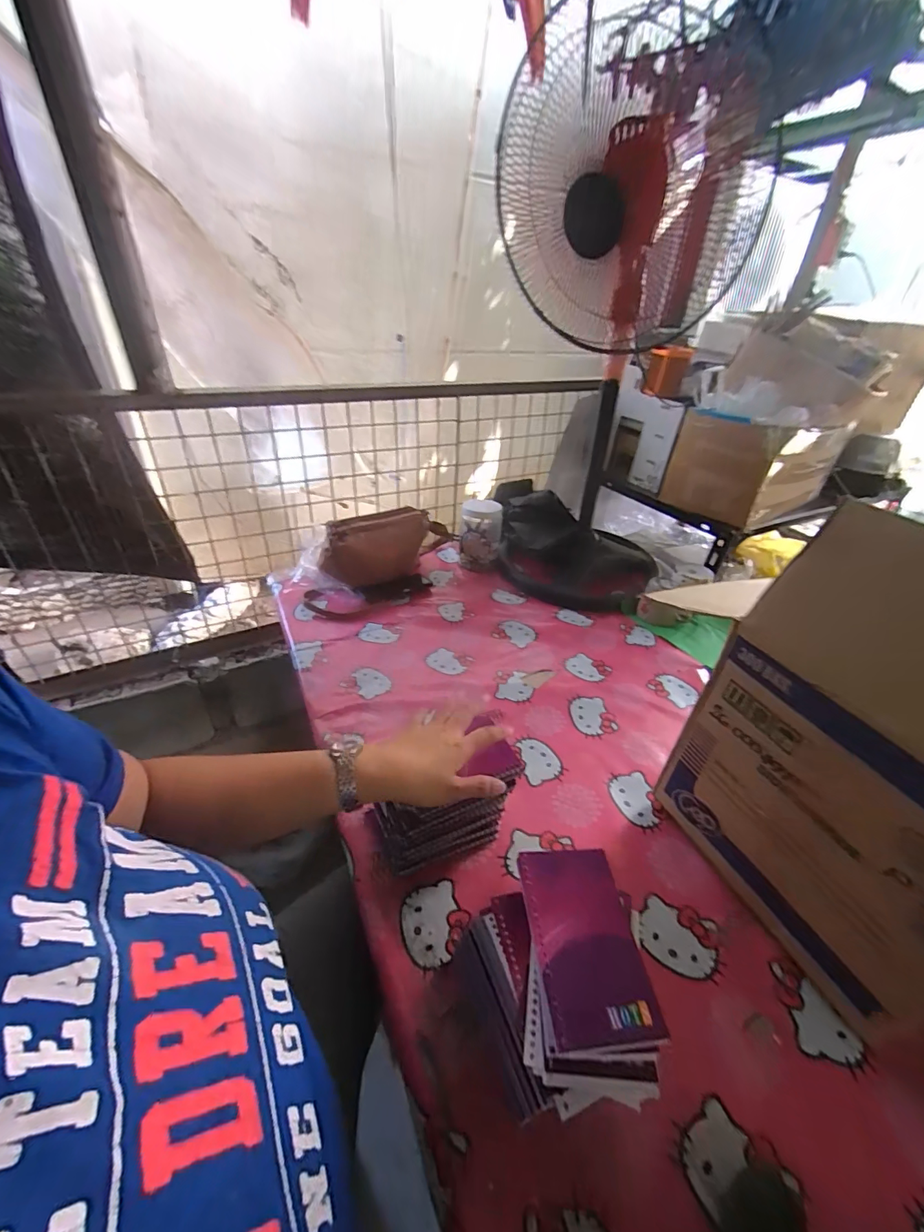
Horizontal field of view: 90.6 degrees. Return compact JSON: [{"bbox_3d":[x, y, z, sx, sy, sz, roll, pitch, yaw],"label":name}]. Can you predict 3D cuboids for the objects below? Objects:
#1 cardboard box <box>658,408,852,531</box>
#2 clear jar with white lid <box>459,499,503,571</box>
[{"bbox_3d":[0.665,-0.364,1.075,0.285,0.205,0.229,-16,38,-26],"label":"cardboard box"},{"bbox_3d":[0.047,-0.211,1.168,0.100,0.146,0.123,4,34,2],"label":"clear jar with white lid"}]

